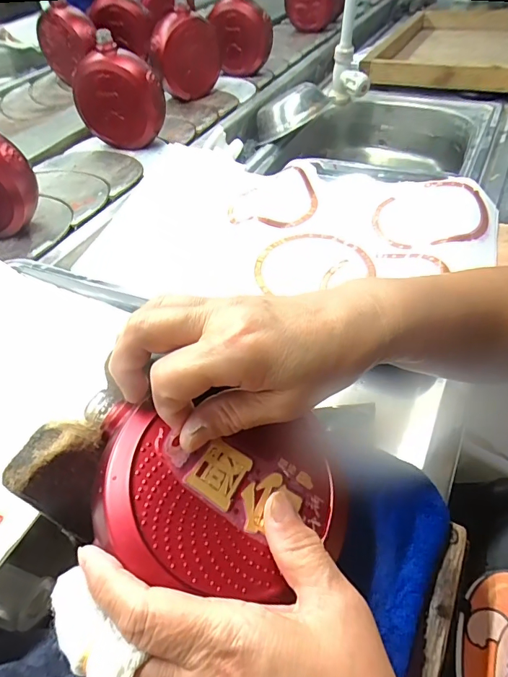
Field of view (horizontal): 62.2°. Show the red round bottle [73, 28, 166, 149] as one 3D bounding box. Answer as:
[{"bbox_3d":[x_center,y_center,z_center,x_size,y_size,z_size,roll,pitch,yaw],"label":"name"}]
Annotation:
[{"bbox_3d":[-0.217,-0.393,0.684,0.133,0.158,0.063,8,50,9],"label":"red round bottle"}]

